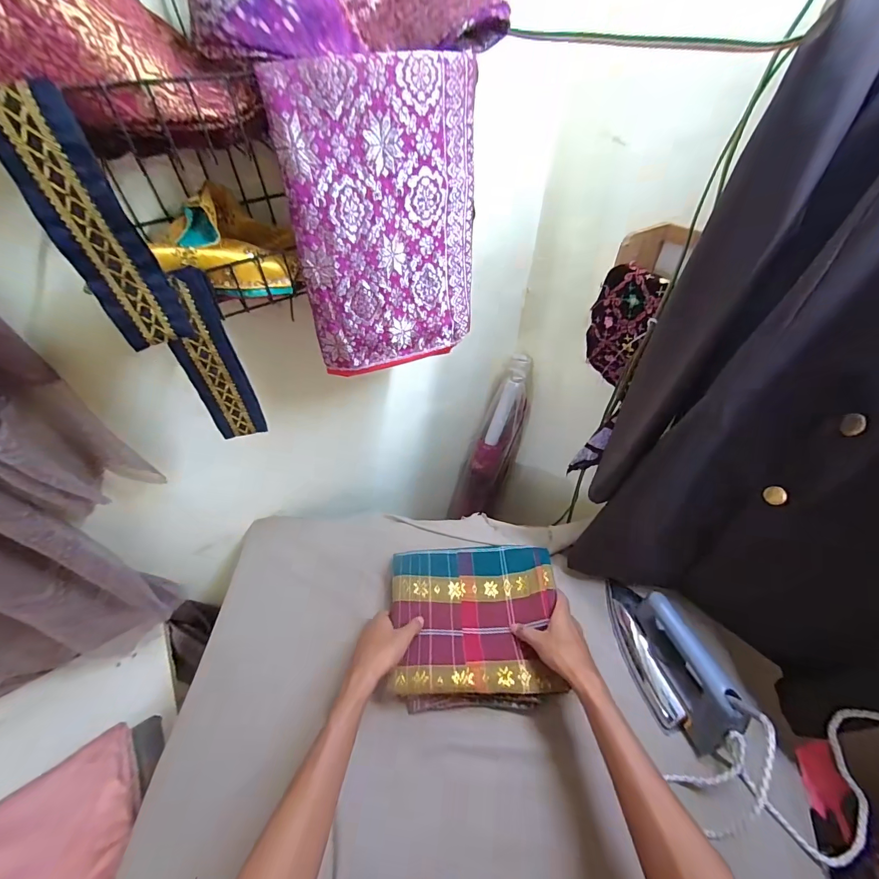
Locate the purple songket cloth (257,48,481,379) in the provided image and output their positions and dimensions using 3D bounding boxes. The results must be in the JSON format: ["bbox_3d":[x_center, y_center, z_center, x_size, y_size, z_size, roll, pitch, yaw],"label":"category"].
[{"bbox_3d":[-0.049,-0.218,0.429,0.208,0.291,0.037,-22,50,-20],"label":"purple songket cloth"}]

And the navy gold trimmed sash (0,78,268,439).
[{"bbox_3d":[-0.246,-0.116,0.345,0.080,0.293,0.032,-29,52,-25],"label":"navy gold trimmed sash"}]

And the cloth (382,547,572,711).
[{"bbox_3d":[0.053,0.268,0.579,0.242,0.042,0.220,-1,46,-1],"label":"cloth"}]

